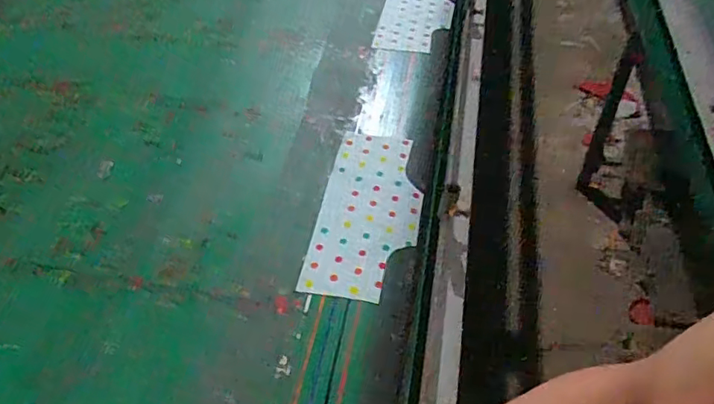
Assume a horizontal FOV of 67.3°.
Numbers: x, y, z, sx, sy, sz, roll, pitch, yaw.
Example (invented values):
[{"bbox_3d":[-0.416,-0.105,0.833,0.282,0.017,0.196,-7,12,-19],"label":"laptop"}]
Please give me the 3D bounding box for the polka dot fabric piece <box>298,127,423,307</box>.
[{"bbox_3d":[0.019,0.005,0.734,0.133,0.008,0.277,7,50,9],"label":"polka dot fabric piece"}]

